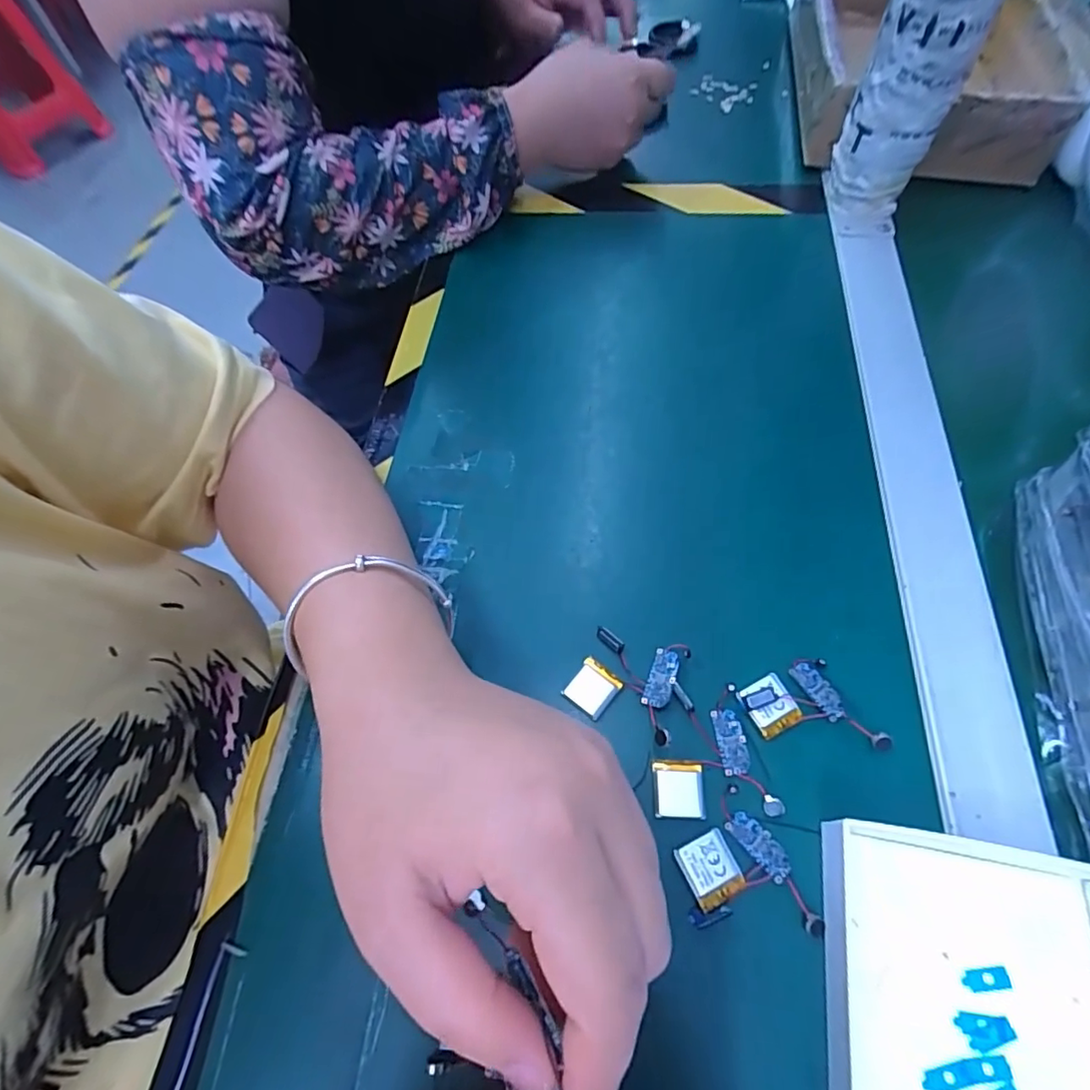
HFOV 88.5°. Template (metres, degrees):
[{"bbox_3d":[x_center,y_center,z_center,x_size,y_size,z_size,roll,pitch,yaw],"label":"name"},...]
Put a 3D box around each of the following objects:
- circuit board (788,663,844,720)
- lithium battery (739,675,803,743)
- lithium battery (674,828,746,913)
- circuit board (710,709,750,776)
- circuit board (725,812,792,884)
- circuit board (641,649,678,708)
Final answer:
[{"bbox_3d":[0.127,0.067,0.259,0.011,0.004,0.028,-29,64,-11],"label":"circuit board"},{"bbox_3d":[0.103,0.074,0.256,0.021,0.006,0.023,-26,63,-9],"label":"lithium battery"},{"bbox_3d":[0.067,0.132,0.227,0.021,0.004,0.024,-22,63,-7],"label":"lithium battery"},{"bbox_3d":[0.084,0.088,0.252,0.012,0.004,0.027,-7,62,1],"label":"circuit board"},{"bbox_3d":[0.089,0.124,0.231,0.012,0.004,0.028,-37,65,-14],"label":"circuit board"},{"bbox_3d":[0.055,0.063,0.264,0.012,0.005,0.027,19,65,14],"label":"circuit board"}]

